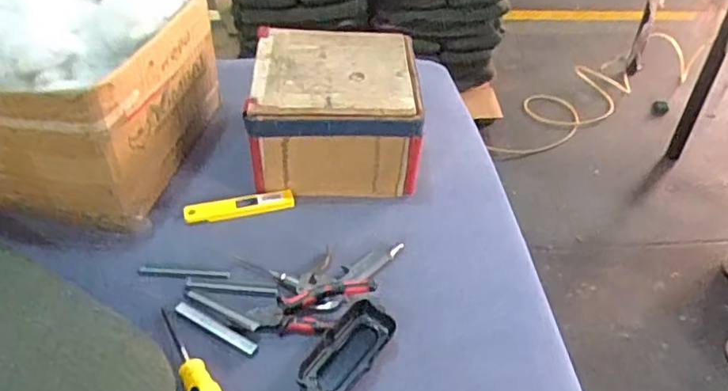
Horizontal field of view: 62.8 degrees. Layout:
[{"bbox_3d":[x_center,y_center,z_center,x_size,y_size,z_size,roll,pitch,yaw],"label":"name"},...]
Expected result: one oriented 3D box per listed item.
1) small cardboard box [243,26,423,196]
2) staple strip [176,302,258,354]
[{"bbox_3d":[-0.040,-0.114,0.810,0.212,0.132,0.208,1,41,-5],"label":"small cardboard box"},{"bbox_3d":[-0.154,0.135,0.614,0.103,0.004,0.012,24,44,21],"label":"staple strip"}]

